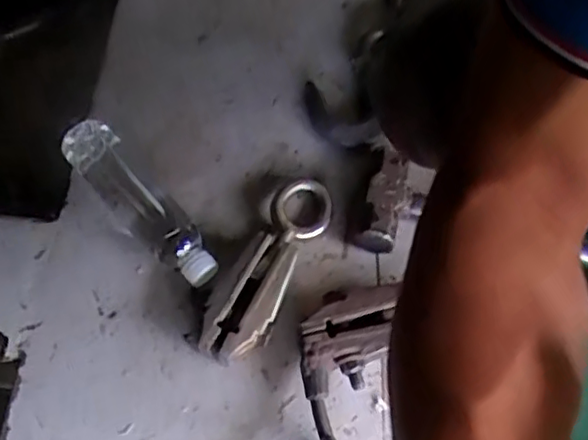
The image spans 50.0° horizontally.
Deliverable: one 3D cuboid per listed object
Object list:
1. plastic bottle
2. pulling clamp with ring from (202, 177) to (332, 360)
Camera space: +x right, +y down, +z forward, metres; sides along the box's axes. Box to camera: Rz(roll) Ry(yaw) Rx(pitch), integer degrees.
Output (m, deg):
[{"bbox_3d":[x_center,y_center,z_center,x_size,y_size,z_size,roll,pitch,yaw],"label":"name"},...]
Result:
[{"bbox_3d":[-0.155,-0.017,0.626,0.053,0.048,0.208,-38,72,-15],"label":"plastic bottle"},{"bbox_3d":[-0.022,0.043,0.618,0.065,0.048,0.209,22,68,9],"label":"pulling clamp with ring"}]

